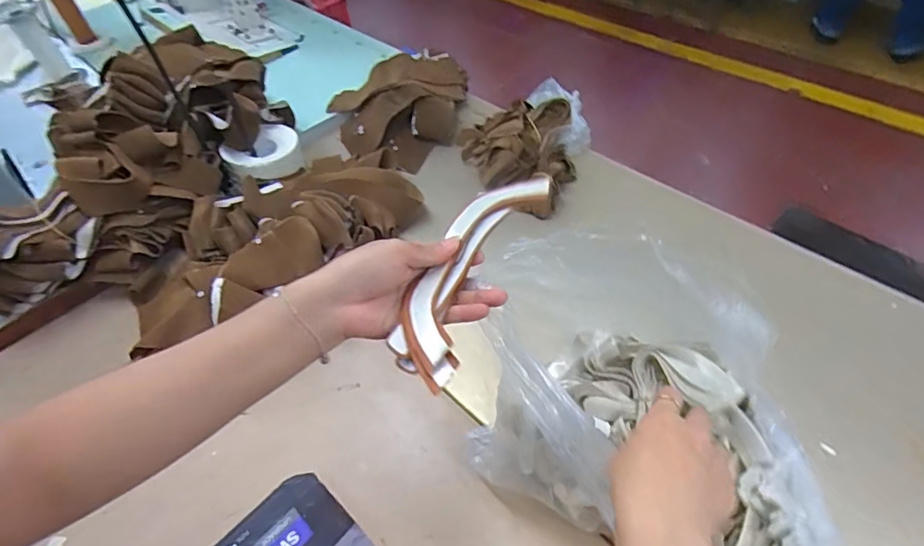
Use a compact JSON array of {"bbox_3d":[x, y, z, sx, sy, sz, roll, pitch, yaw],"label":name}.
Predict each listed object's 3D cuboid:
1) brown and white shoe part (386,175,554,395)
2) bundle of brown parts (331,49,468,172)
[{"bbox_3d":[0.008,-0.008,0.416,0.066,0.017,0.211,20,57,23],"label":"brown and white shoe part"},{"bbox_3d":[-0.111,-0.333,1.045,0.277,0.124,0.253,-20,51,-9],"label":"bundle of brown parts"}]

